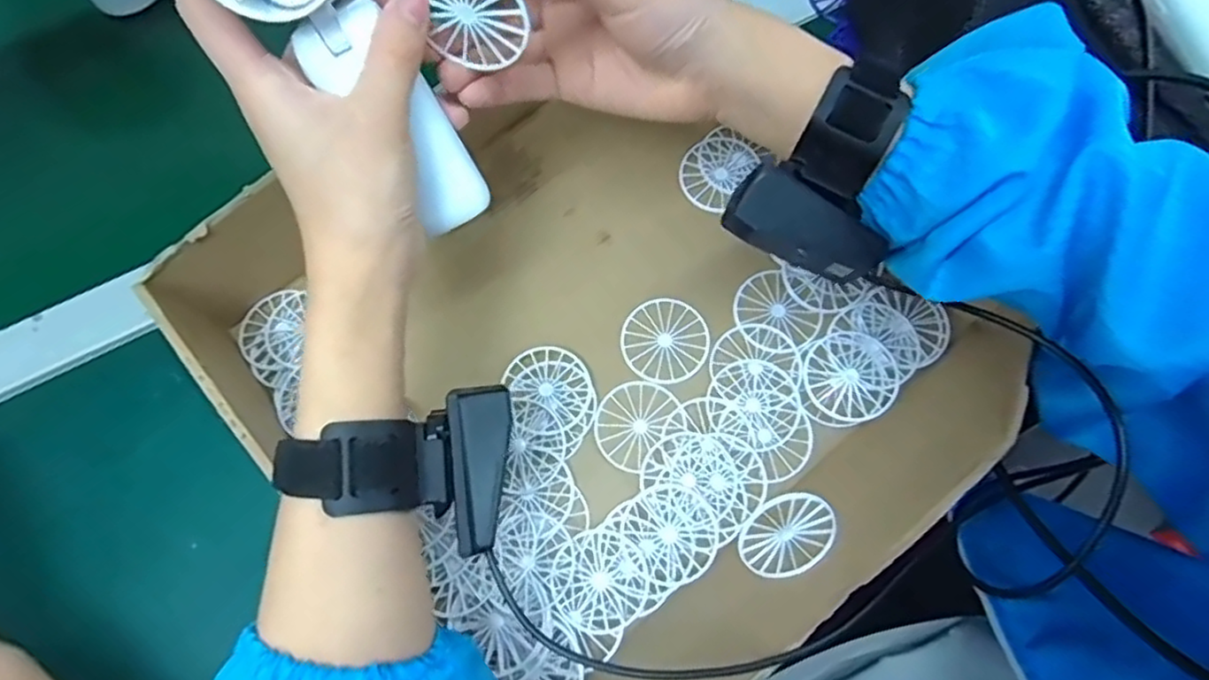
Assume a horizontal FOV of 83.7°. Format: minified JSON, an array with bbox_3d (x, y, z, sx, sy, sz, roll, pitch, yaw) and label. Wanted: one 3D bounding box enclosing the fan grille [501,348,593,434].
[{"bbox_3d":[-0.031,0.028,0.385,0.044,0.006,0.049,-17,74,-4],"label":"fan grille"}]

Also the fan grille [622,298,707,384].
[{"bbox_3d":[0.035,0.001,0.395,0.048,0.004,0.050,-1,73,4],"label":"fan grille"}]

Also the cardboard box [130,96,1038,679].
[{"bbox_3d":[0.002,0.008,0.374,0.345,0.097,0.343,-39,77,-10],"label":"cardboard box"}]

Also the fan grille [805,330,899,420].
[{"bbox_3d":[0.138,0.020,0.379,0.050,0.006,0.050,0,74,1],"label":"fan grille"}]

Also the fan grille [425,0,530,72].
[{"bbox_3d":[-0.055,-0.131,0.267,0.041,0.049,0.004,7,59,12],"label":"fan grille"}]

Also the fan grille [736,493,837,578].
[{"bbox_3d":[0.093,0.099,0.343,0.049,0.047,0.005,-35,113,-2],"label":"fan grille"}]

